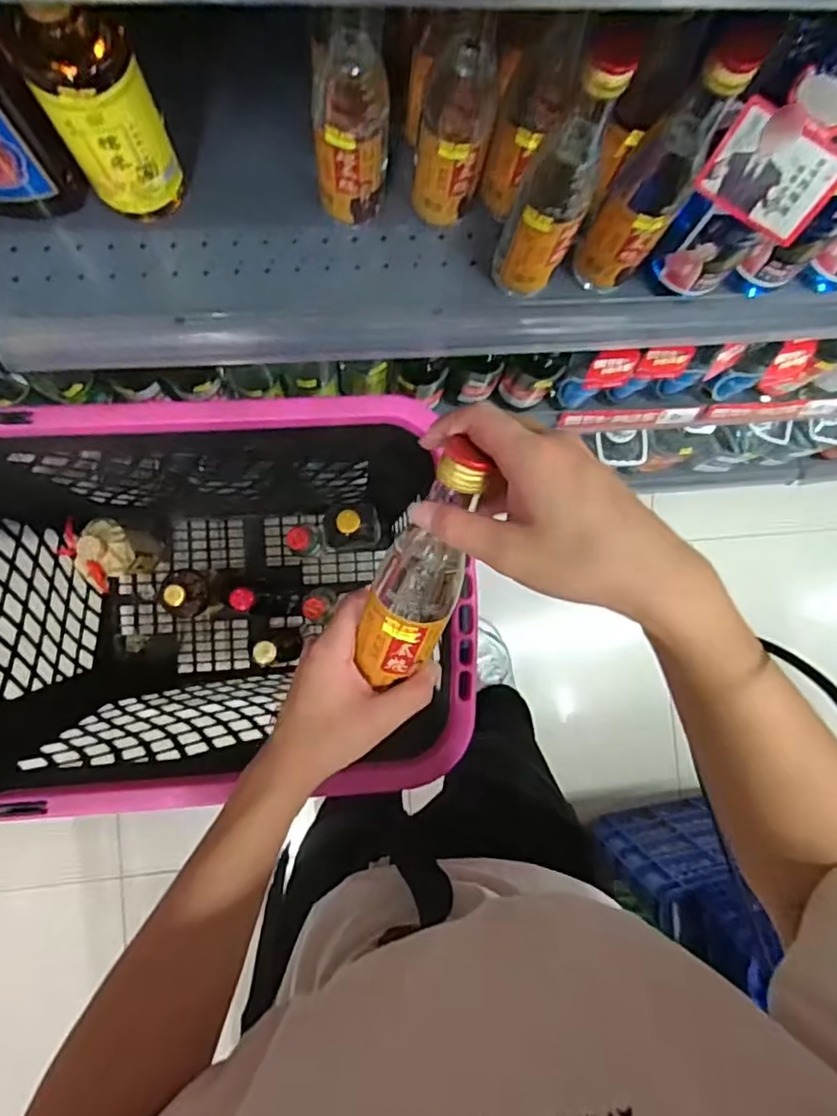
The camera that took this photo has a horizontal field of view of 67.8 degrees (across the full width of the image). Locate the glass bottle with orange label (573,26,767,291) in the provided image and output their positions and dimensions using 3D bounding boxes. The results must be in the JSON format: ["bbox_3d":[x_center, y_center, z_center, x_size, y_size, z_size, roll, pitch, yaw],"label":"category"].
[{"bbox_3d":[0.169,-0.265,0.429,0.049,0.194,0.065,36,85,-2],"label":"glass bottle with orange label"}]

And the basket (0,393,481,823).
[{"bbox_3d":[-0.254,0.026,0.800,0.554,0.451,0.417,-4,88,-5],"label":"basket"}]

